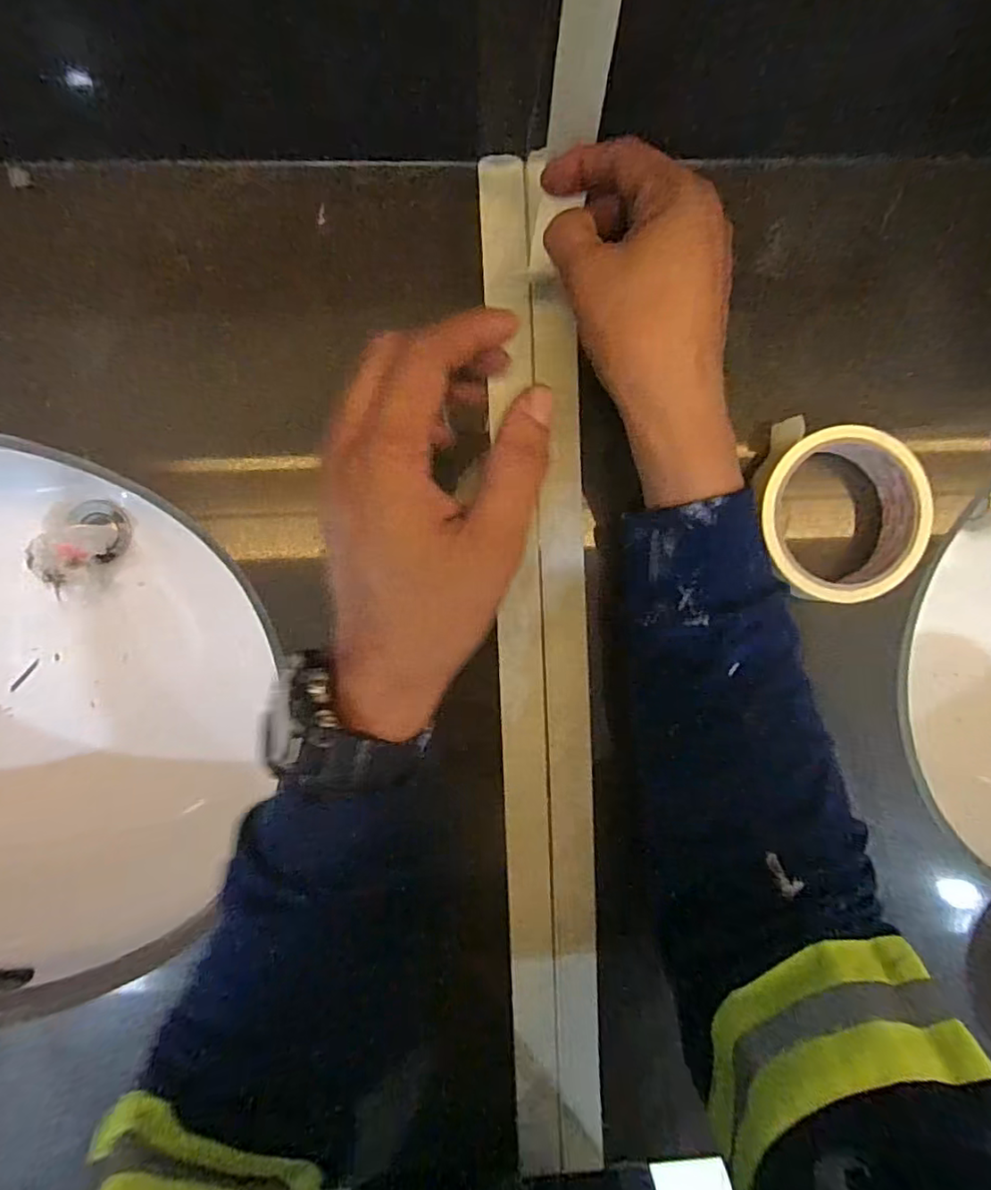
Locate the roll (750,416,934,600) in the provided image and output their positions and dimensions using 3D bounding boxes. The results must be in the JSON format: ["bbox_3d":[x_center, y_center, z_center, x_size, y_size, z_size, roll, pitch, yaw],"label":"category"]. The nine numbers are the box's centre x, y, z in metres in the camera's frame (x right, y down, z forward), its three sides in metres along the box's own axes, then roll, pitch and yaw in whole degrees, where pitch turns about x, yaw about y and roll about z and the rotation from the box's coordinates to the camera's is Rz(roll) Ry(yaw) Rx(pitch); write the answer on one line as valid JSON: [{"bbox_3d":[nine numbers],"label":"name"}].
[{"bbox_3d":[0.186,-0.045,0.316,0.091,0.027,0.094,0,93,-4],"label":"roll"}]

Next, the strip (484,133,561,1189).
[{"bbox_3d":[0.016,0.047,0.324,0.026,0.009,0.554,-2,93,-4],"label":"strip"}]

